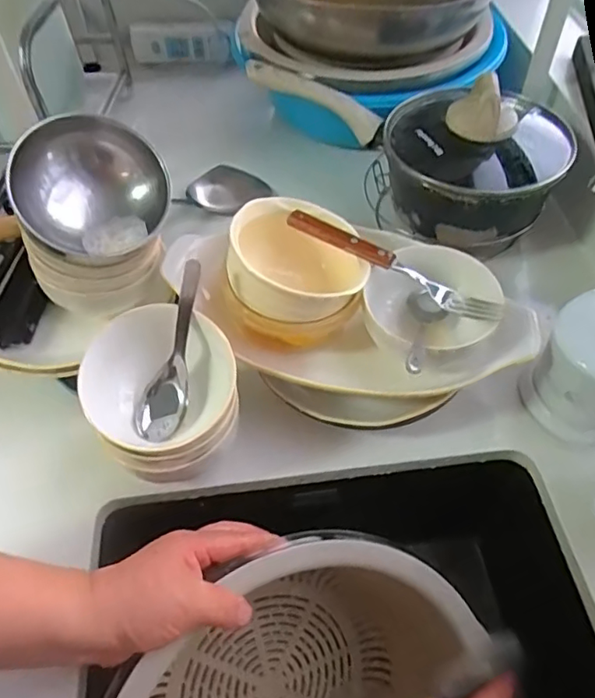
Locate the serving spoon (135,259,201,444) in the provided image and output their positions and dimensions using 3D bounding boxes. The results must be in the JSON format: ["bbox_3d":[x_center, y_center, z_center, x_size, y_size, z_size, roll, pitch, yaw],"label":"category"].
[{"bbox_3d":[-0.092,0.002,0.437,0.024,0.039,0.136,13,93,11],"label":"serving spoon"}]

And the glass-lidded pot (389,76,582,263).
[{"bbox_3d":[0.175,-0.203,0.607,0.157,0.154,0.187,5,54,6],"label":"glass-lidded pot"}]

